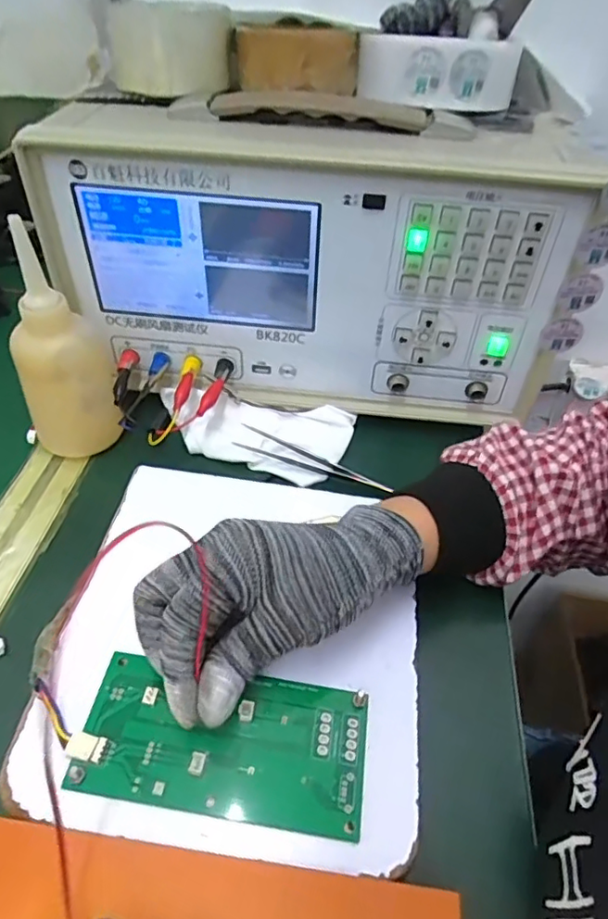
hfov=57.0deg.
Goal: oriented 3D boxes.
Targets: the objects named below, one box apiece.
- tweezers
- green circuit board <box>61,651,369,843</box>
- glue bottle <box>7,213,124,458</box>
[{"bbox_3d":[0.006,0.001,0.408,0.118,0.013,0.016,18,47,16],"label":"tweezers"},{"bbox_3d":[-0.038,0.134,0.270,0.134,0.007,0.064,7,45,2],"label":"green circuit board"},{"bbox_3d":[-0.170,-0.078,0.386,0.064,0.141,0.070,-12,47,-14],"label":"glue bottle"}]

